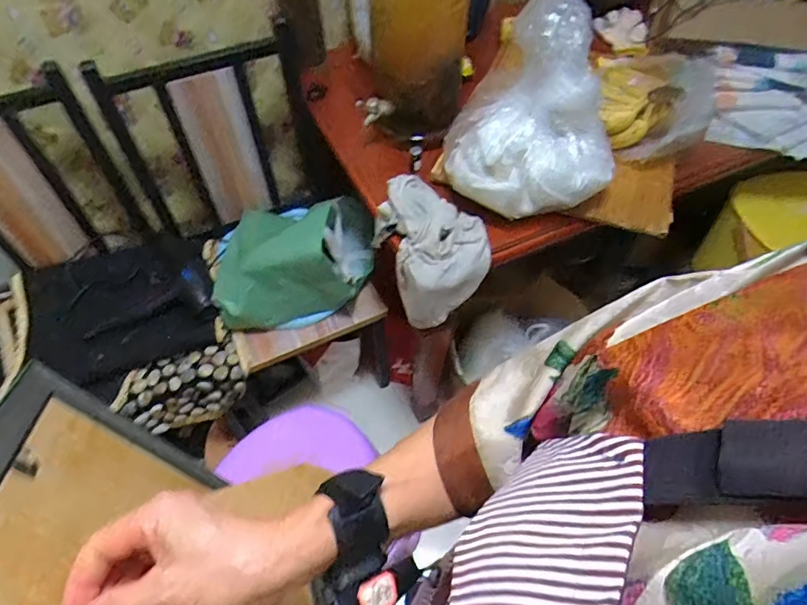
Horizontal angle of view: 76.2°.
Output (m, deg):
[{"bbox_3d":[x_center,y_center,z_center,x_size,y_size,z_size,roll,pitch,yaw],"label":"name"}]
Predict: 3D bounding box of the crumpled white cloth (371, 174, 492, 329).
[{"bbox_3d":[0.051,-0.096,0.953,0.152,0.188,0.209,-22,57,-15],"label":"crumpled white cloth"}]

